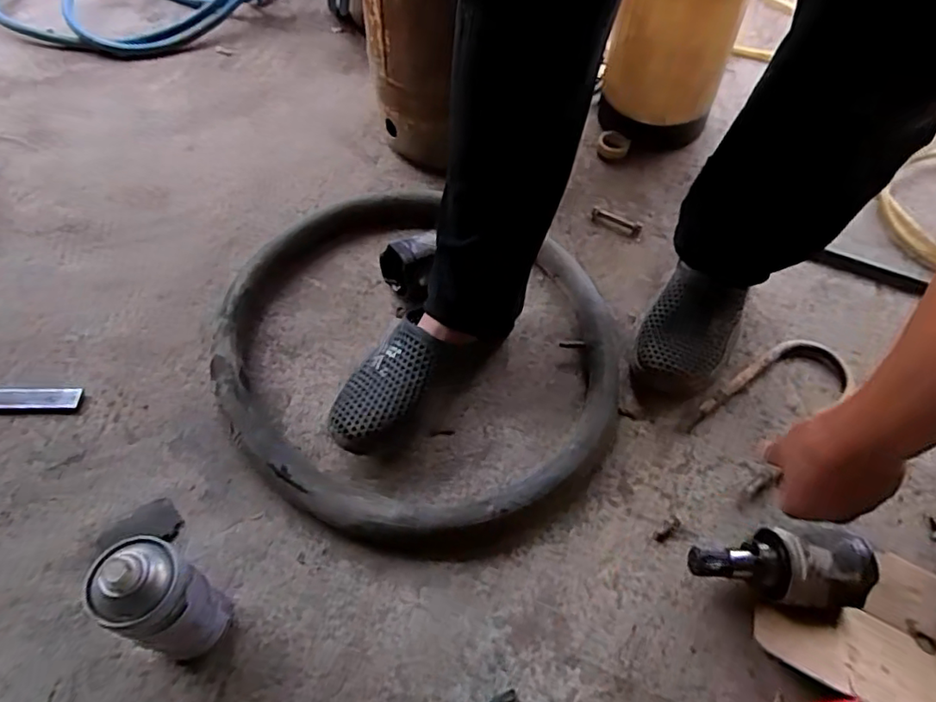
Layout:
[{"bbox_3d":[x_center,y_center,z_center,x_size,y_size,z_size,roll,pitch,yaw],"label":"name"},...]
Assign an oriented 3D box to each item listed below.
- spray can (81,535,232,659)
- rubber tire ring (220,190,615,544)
[{"bbox_3d":[-0.246,0.201,0.473,0.065,0.186,0.060,1,57,-2],"label":"spray can"},{"bbox_3d":[-0.056,-0.018,0.708,0.463,0.040,0.475,1,57,-2],"label":"rubber tire ring"}]

